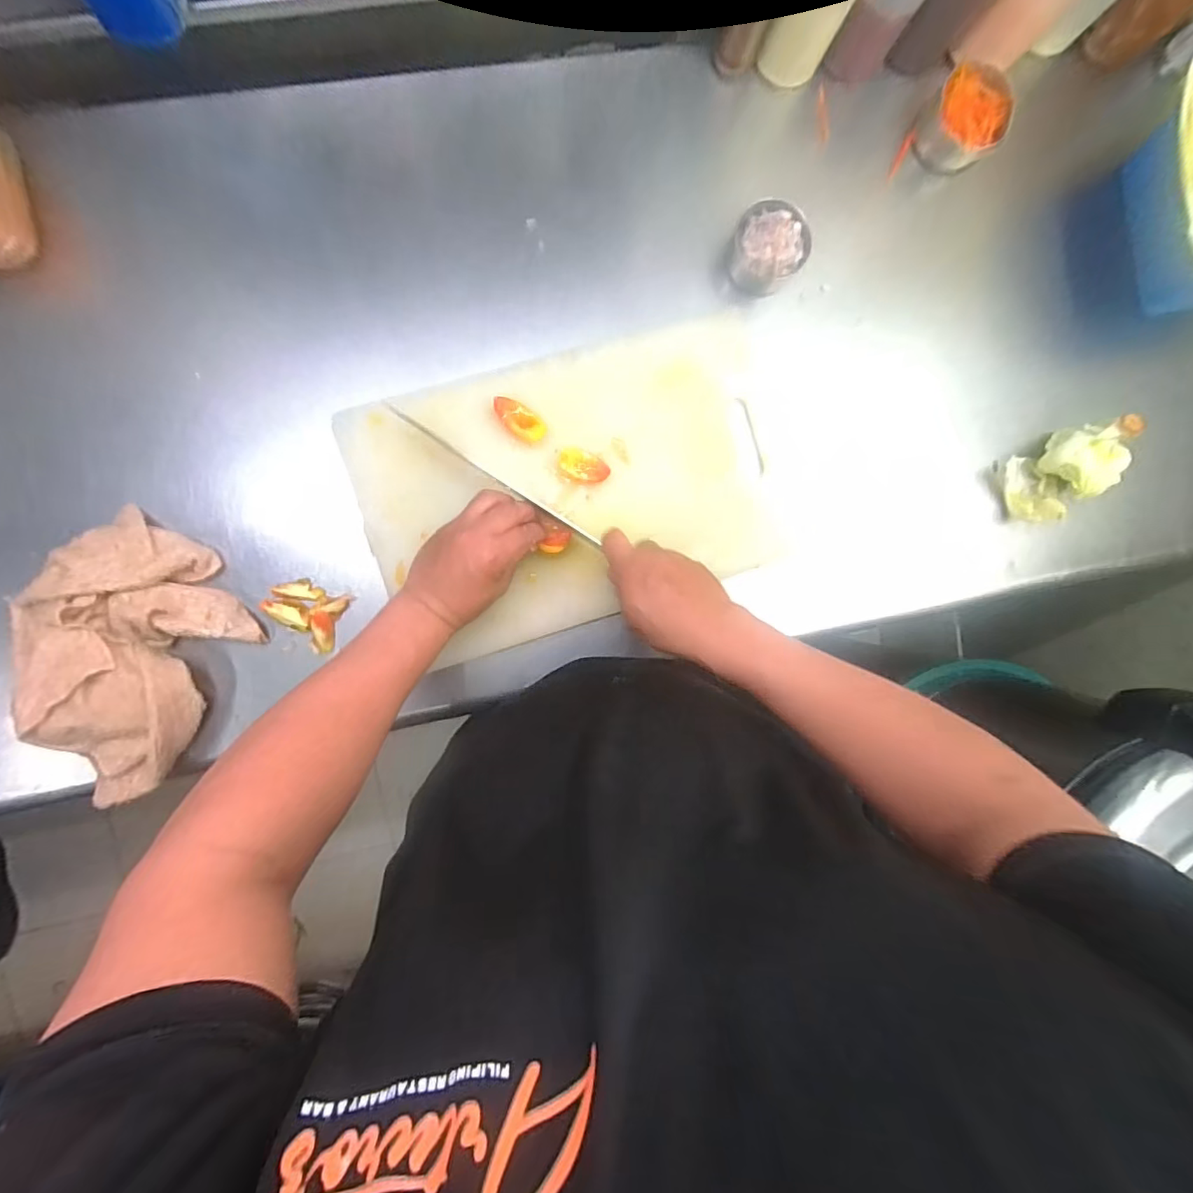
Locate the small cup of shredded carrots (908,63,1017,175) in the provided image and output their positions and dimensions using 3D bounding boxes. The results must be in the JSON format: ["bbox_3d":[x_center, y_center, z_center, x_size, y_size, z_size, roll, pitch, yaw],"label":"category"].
[{"bbox_3d":[0.366,-0.475,0.536,0.076,0.039,0.083,0,92,-5],"label":"small cup of shredded carrots"}]

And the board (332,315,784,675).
[{"bbox_3d":[-0.020,-0.100,0.519,0.381,0.021,0.243,-17,98,-6],"label":"board"}]

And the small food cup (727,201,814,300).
[{"bbox_3d":[0.164,-0.330,0.510,0.062,0.033,0.067,0,92,-5],"label":"small food cup"}]

